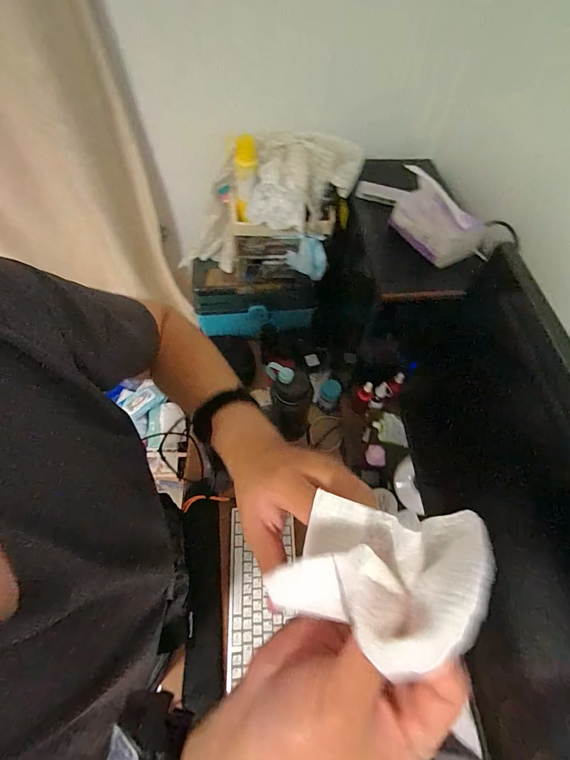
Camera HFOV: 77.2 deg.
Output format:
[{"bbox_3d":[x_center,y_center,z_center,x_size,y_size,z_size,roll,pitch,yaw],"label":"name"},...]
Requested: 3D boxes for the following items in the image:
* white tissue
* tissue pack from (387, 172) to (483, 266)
[{"bbox_3d":[0.048,0.091,0.183,0.086,0.050,0.079,23,60,11],"label":"white tissue"},{"bbox_3d":[0.255,-0.273,0.615,0.061,0.088,0.144,-27,64,-18],"label":"tissue pack"}]

